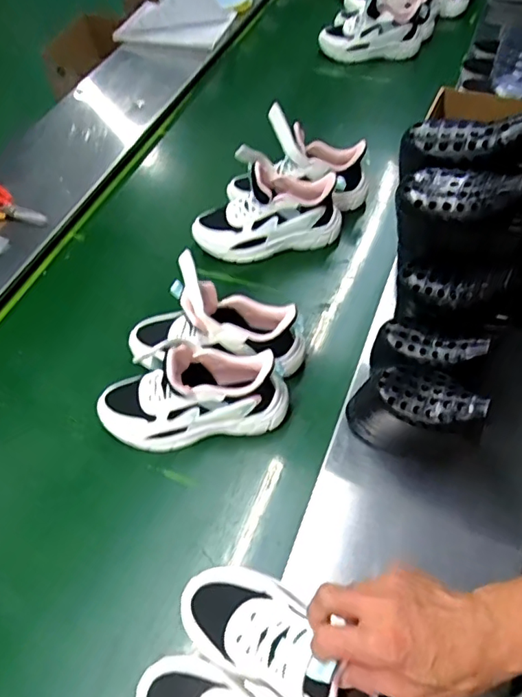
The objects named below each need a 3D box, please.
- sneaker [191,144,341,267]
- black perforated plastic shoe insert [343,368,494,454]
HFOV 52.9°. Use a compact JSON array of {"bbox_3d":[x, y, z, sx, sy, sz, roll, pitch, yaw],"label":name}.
[{"bbox_3d":[0.006,-0.236,0.829,0.238,0.158,0.087,-10,53,-3],"label":"sneaker"},{"bbox_3d":[0.166,0.074,0.587,0.138,0.135,0.069,22,58,20],"label":"black perforated plastic shoe insert"}]

